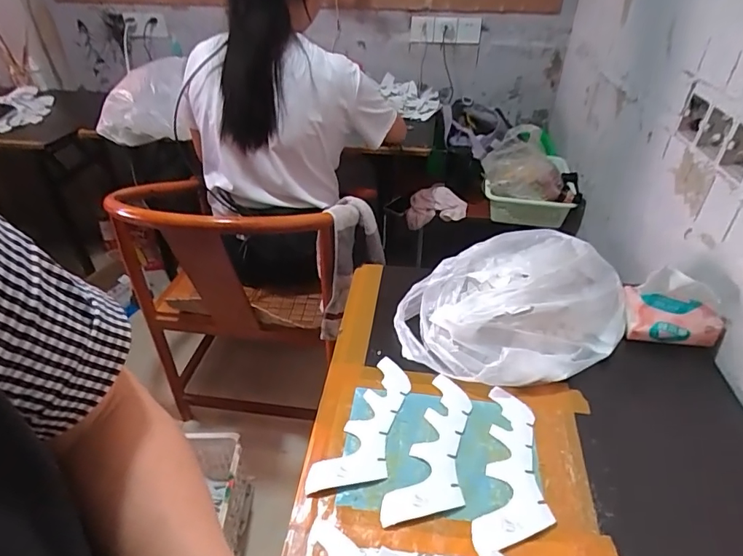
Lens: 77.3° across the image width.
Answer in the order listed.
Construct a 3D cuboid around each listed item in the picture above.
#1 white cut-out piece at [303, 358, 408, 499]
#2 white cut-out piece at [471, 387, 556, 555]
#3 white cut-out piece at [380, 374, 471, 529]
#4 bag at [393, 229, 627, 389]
[{"bbox_3d":[0.003,0.191,0.598,0.076,0.006,0.213,17,40,20],"label":"white cut-out piece"},{"bbox_3d":[0.173,0.228,0.557,0.077,0.007,0.216,11,38,14],"label":"white cut-out piece"},{"bbox_3d":[0.082,0.211,0.575,0.076,0.008,0.212,13,39,16],"label":"white cut-out piece"},{"bbox_3d":[0.226,0.039,0.707,0.362,0.126,0.217,-3,37,-5],"label":"bag"}]

